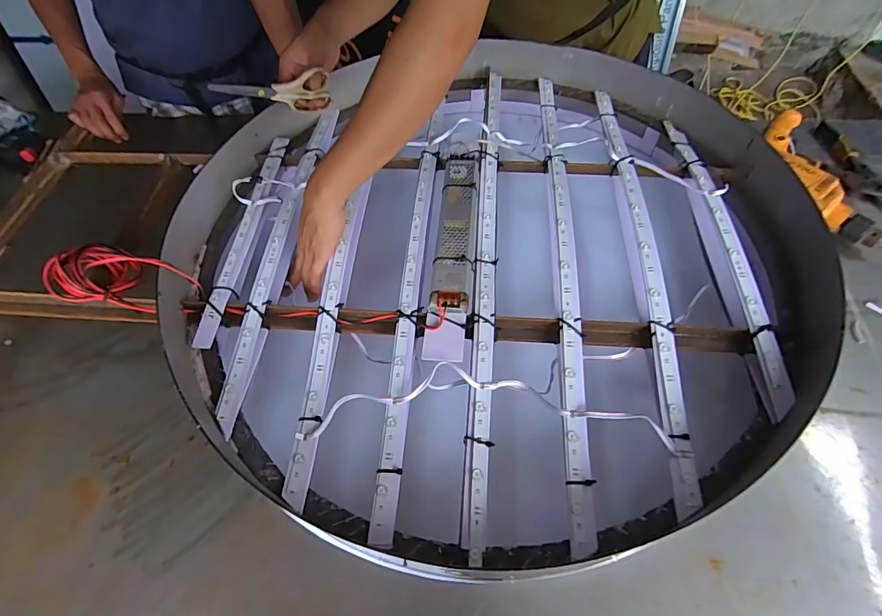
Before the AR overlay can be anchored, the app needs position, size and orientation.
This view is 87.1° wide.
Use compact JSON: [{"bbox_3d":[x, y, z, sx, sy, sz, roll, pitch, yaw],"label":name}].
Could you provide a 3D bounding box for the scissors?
[{"bbox_3d":[-0.247,-0.328,0.699,0.184,0.061,0.016,-16,53,-36],"label":"scissors"}]

